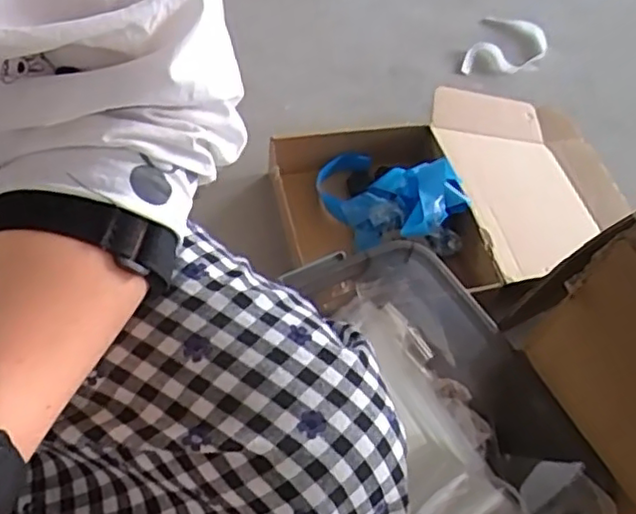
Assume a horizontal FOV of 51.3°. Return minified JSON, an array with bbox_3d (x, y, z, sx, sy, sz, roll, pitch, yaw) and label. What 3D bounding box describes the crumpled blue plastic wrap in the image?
[{"bbox_3d":[0.107,-0.094,1.031,0.234,0.106,0.146,24,55,11],"label":"crumpled blue plastic wrap"}]

